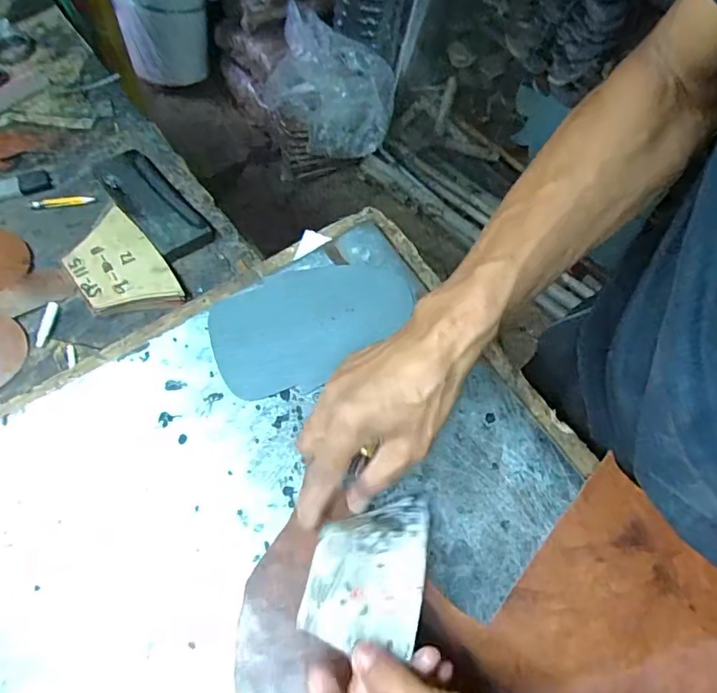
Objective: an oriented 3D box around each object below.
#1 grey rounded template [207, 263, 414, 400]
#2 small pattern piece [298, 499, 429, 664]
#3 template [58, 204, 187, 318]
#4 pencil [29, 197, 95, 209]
[{"bbox_3d":[-0.037,-0.020,0.437,0.161,0.004,0.097,-16,69,-7],"label":"grey rounded template"},{"bbox_3d":[0.006,0.139,0.342,0.072,0.004,0.098,-1,40,16],"label":"small pattern piece"},{"bbox_3d":[-0.219,-0.071,0.487,0.073,0.015,0.119,-31,67,-20],"label":"template"},{"bbox_3d":[-0.296,-0.144,0.534,0.061,0.005,0.010,-5,61,-8],"label":"pencil"}]

